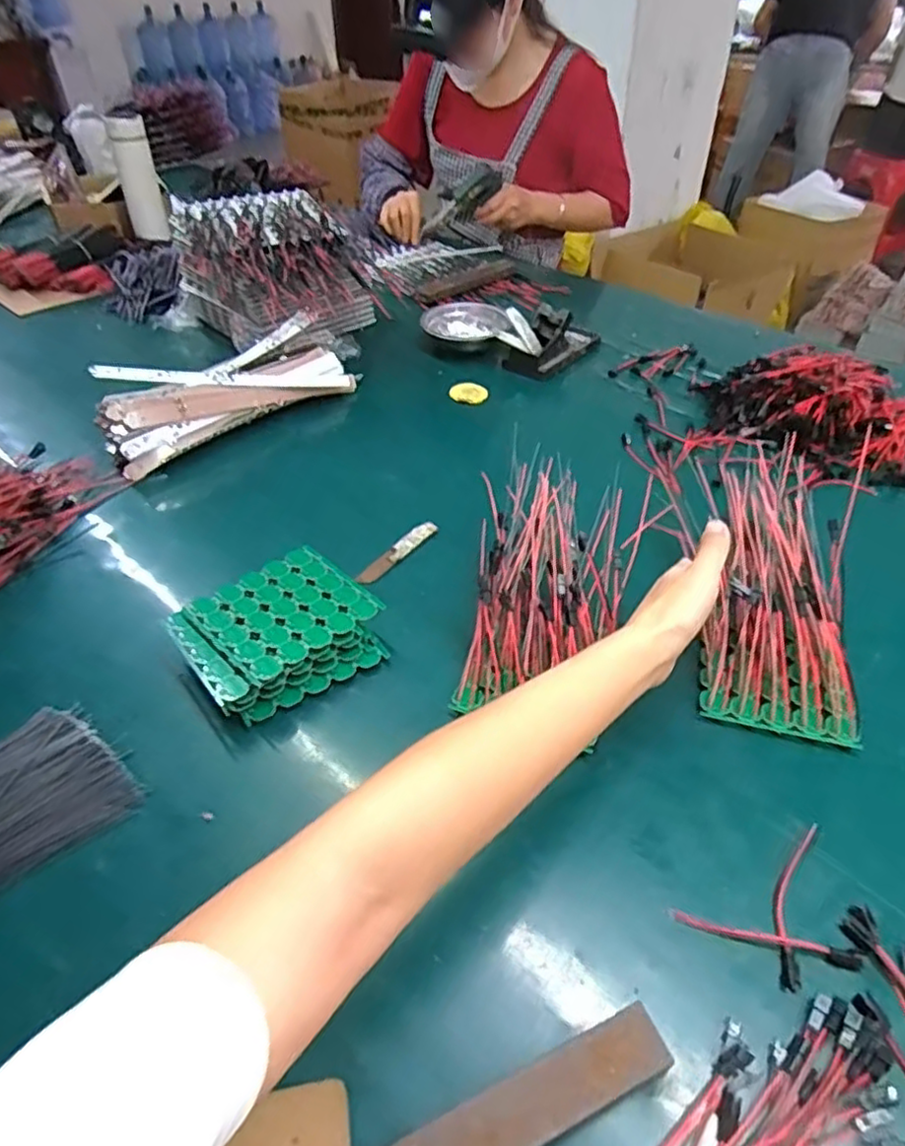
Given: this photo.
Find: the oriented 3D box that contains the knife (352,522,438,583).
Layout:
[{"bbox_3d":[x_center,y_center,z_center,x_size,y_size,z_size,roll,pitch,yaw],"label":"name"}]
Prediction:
[{"bbox_3d":[-0.052,-0.019,0.641,0.016,0.013,0.100,29,50,27],"label":"knife"}]

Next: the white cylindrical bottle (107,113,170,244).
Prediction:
[{"bbox_3d":[-0.574,-0.706,1.241,0.066,0.209,0.057,-11,43,-11],"label":"white cylindrical bottle"}]

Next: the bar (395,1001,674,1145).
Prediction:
[{"bbox_3d":[0.013,0.262,0.313,0.195,0.017,0.030,-17,46,-18],"label":"bar"}]

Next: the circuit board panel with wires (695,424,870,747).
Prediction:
[{"bbox_3d":[0.257,0.004,0.530,0.108,0.039,0.238,8,65,8],"label":"circuit board panel with wires"}]

